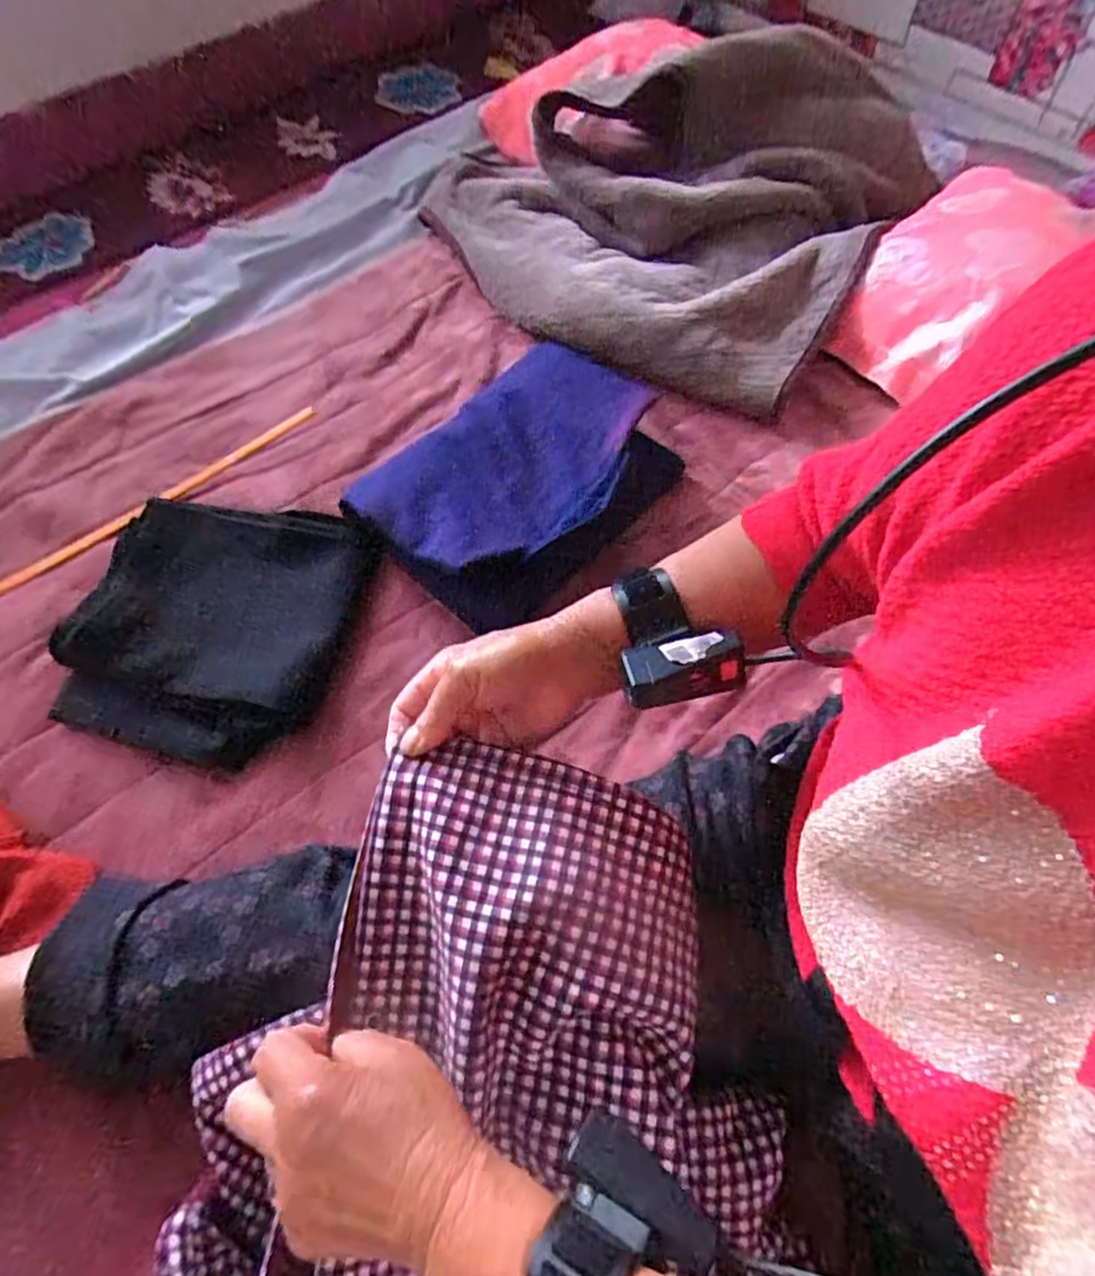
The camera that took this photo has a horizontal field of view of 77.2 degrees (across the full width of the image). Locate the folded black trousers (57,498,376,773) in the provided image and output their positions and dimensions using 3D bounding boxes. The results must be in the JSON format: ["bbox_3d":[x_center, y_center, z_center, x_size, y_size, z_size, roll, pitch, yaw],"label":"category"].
[{"bbox_3d":[-0.323,-0.024,0.667,0.224,0.048,0.269,16,63,9],"label":"folded black trousers"}]

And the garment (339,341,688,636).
[{"bbox_3d":[-0.022,-0.183,0.753,0.241,0.039,0.340,38,68,19],"label":"garment"}]

